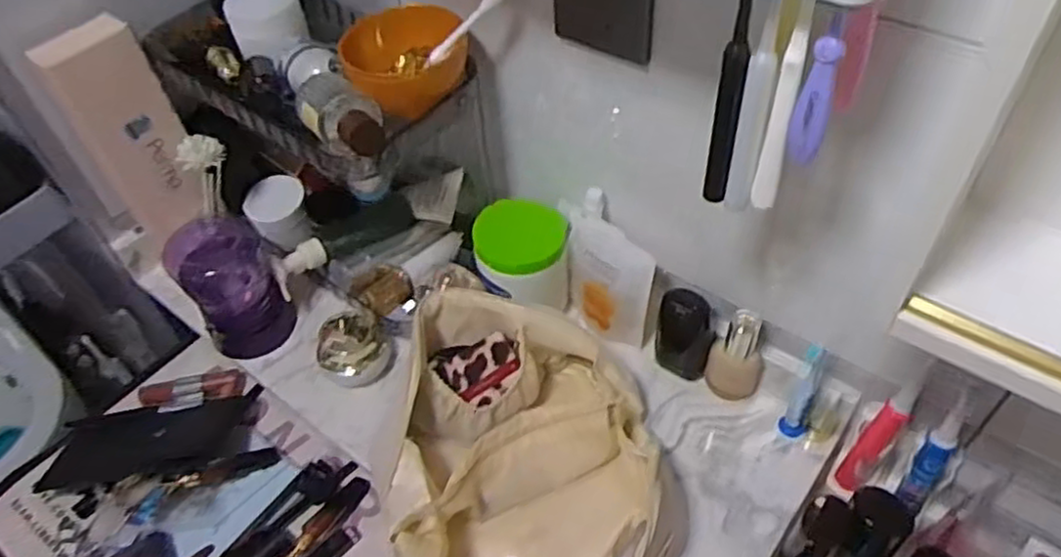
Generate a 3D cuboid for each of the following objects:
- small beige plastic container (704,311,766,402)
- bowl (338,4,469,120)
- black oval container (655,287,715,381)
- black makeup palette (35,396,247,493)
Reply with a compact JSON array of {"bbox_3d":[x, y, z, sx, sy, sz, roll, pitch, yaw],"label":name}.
[{"bbox_3d":[0.195,0.071,0.680,0.046,0.103,0.035,32,58,27],"label":"small beige plastic container"},{"bbox_3d":[-0.106,-0.190,0.628,0.105,0.049,0.098,-2,49,2],"label":"bowl"},{"bbox_3d":[0.146,0.057,0.696,0.049,0.111,0.031,1,50,5],"label":"black oval container"},{"bbox_3d":[-0.382,0.162,0.729,0.174,0.020,0.084,-7,49,-2],"label":"black makeup palette"}]

